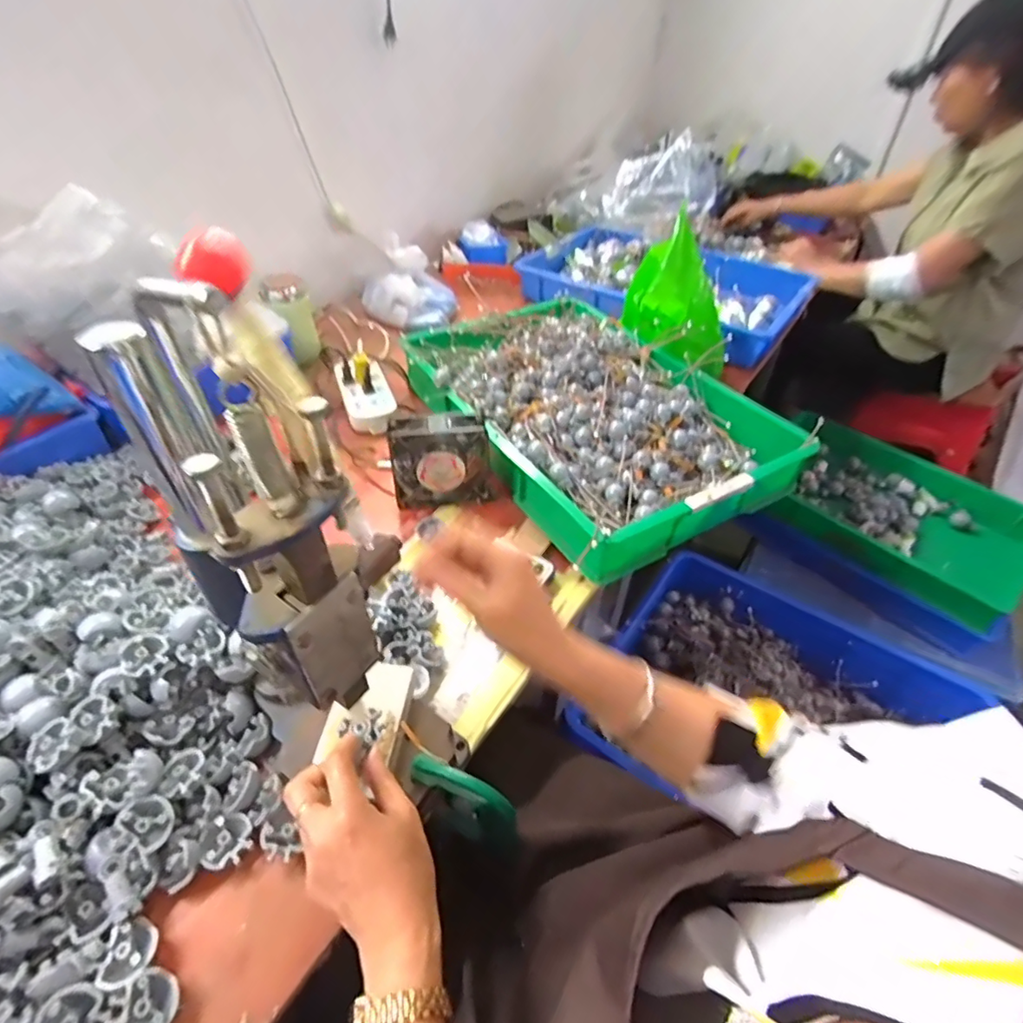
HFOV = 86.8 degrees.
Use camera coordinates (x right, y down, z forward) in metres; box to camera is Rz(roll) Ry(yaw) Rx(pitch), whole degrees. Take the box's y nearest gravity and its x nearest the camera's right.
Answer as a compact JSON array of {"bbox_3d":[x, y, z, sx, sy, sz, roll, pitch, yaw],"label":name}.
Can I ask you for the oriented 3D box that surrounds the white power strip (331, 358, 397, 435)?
[{"bbox_3d":[-0.230,-0.186,0.862,0.074,0.033,0.170,-16,45,-17],"label":"white power strip"}]

